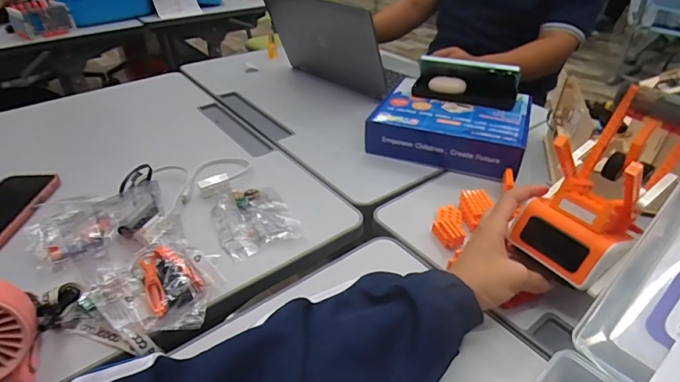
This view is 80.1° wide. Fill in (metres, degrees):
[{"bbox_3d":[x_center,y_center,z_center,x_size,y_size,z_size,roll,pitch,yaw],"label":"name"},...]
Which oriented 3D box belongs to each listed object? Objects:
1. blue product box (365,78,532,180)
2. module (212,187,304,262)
[{"bbox_3d":[0.178,-0.101,0.655,0.224,0.072,0.182,13,39,20],"label":"blue product box"},{"bbox_3d":[-0.109,0.031,0.505,0.089,0.013,0.114,-16,38,-19],"label":"module"}]

